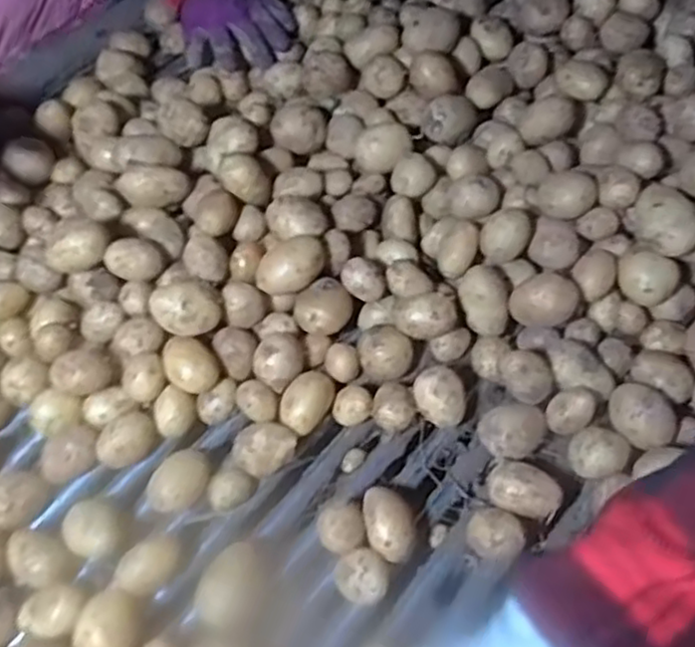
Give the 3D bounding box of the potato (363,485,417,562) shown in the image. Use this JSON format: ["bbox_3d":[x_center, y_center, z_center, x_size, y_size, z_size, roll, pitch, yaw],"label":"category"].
[{"bbox_3d":[0.032,0.156,0.528,0.037,0.033,0.053,-8,56,-5],"label":"potato"}]

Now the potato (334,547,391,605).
[{"bbox_3d":[0.011,0.188,0.508,0.039,0.030,0.034,25,59,16],"label":"potato"}]

